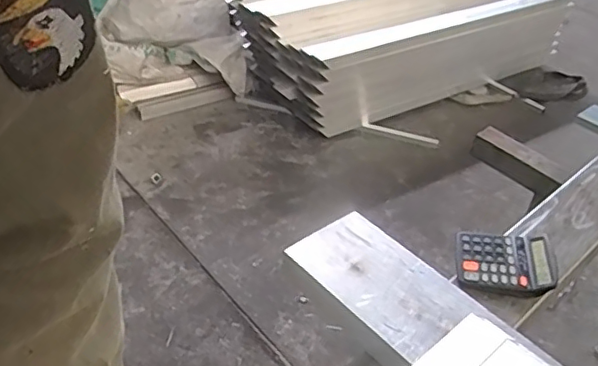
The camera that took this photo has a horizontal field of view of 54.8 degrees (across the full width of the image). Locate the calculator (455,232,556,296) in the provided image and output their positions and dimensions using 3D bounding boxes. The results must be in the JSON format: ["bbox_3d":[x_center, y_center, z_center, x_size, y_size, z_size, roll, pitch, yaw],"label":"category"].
[{"bbox_3d":[0.323,0.126,0.909,0.141,0.039,0.117,8,39,5],"label":"calculator"}]

